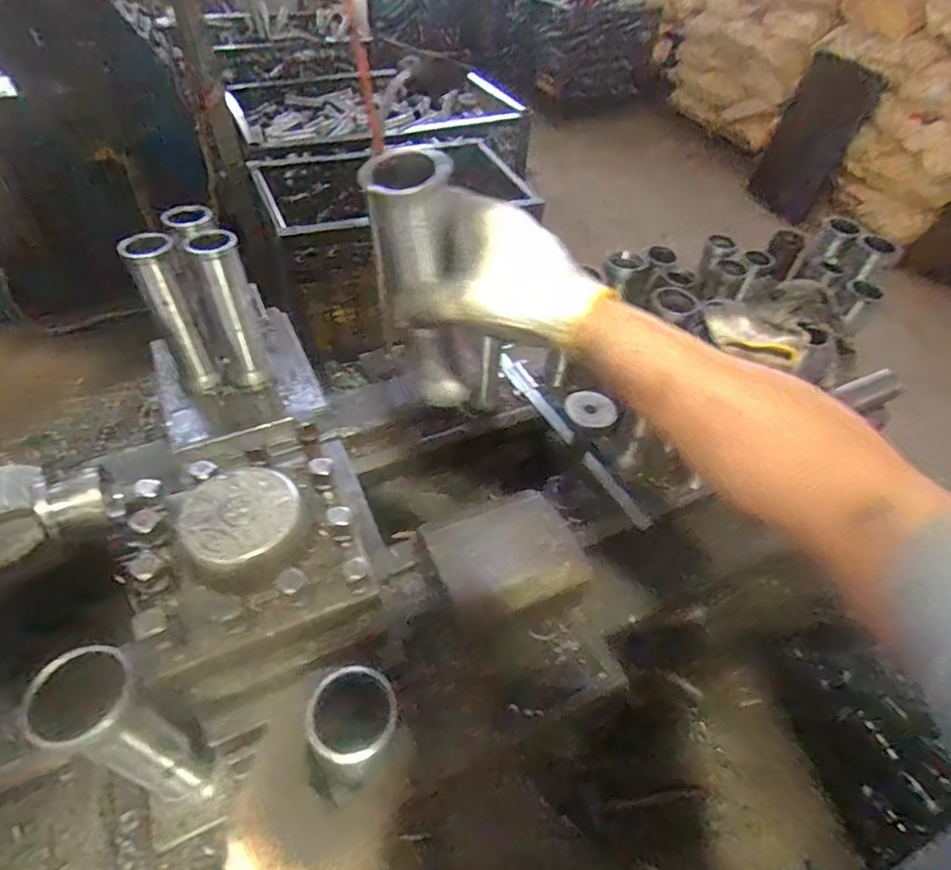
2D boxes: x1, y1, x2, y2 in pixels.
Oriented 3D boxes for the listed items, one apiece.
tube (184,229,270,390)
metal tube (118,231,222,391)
[{"bbox_3d":[-0.284,-0.143,0.658,0.045,0.185,0.054,-13,50,-16],"label":"tube"},{"bbox_3d":[-0.345,-0.135,0.646,0.052,0.184,0.052,-33,57,-29],"label":"metal tube"}]

